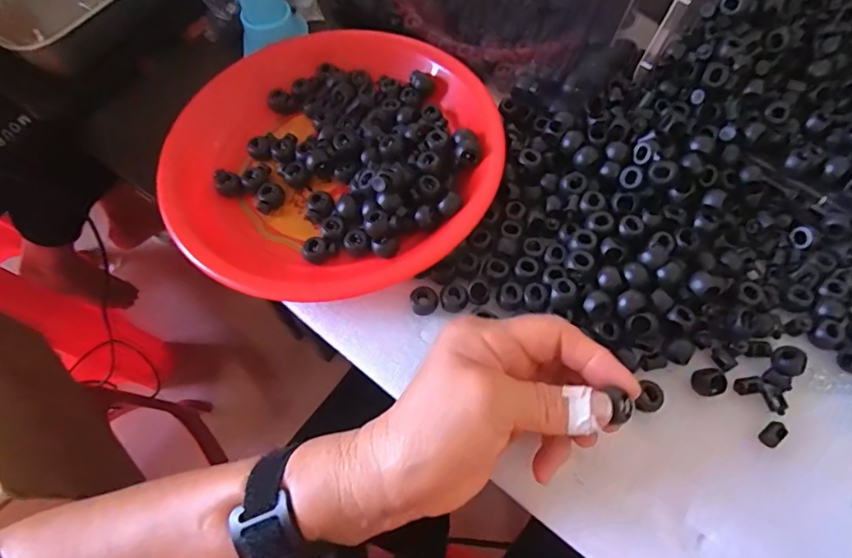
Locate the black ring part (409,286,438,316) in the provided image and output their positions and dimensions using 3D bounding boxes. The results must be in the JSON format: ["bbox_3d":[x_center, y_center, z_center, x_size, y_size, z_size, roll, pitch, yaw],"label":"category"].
[{"bbox_3d":[-0.001,0.014,0.312,0.017,0.010,0.015,-4,65,-2],"label":"black ring part"}]

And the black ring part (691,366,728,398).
[{"bbox_3d":[0.162,0.059,0.290,0.015,0.012,0.016,0,65,0],"label":"black ring part"}]

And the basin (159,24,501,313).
[{"bbox_3d":[-0.066,-0.092,0.357,0.220,0.035,0.218,0,65,0],"label":"basin"}]

